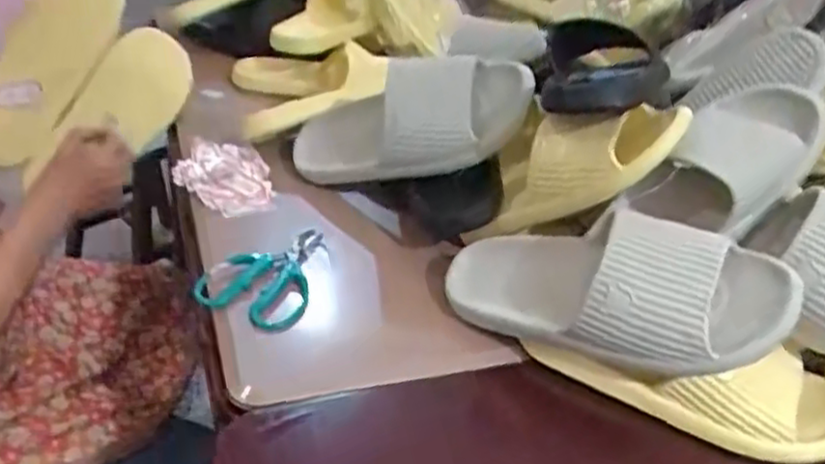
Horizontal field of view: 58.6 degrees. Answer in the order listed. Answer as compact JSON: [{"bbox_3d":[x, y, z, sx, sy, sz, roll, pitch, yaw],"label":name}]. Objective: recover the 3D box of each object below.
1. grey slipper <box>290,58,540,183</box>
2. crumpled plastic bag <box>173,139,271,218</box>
[{"bbox_3d":[-0.012,-0.118,0.776,0.274,0.106,0.088,-15,28,20],"label":"grey slipper"},{"bbox_3d":[-0.211,-0.060,0.821,0.102,0.038,0.128,-11,37,-23],"label":"crumpled plastic bag"}]

